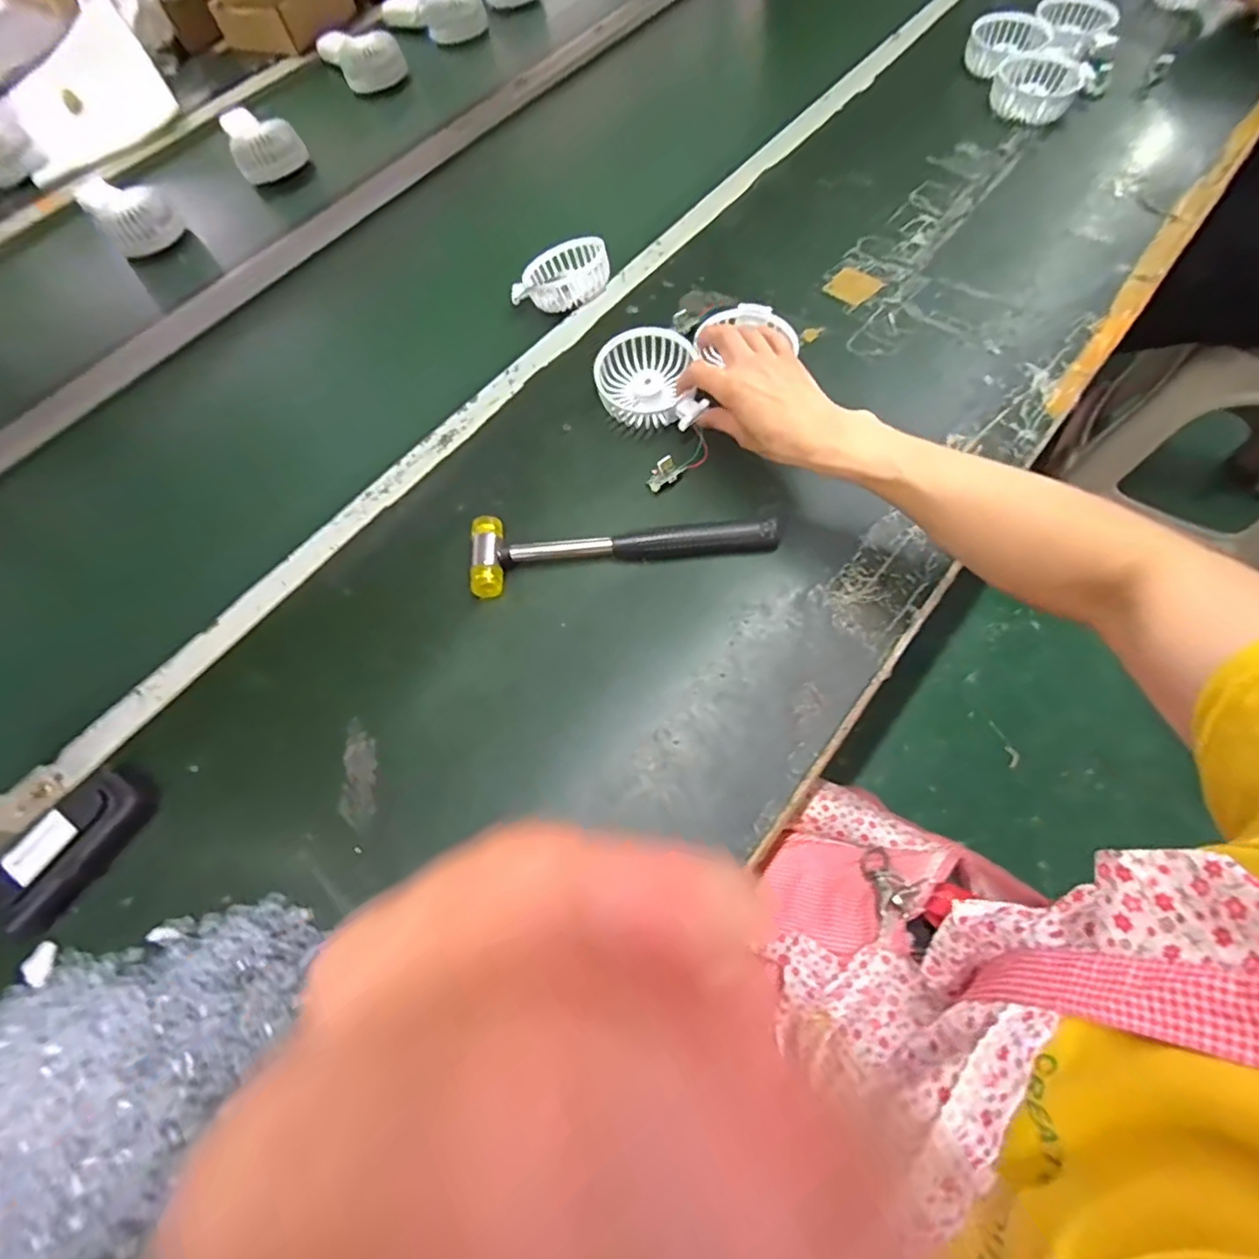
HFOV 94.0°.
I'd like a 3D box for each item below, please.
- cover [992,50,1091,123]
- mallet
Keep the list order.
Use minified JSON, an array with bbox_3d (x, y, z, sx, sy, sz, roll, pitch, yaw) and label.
[{"bbox_3d":[0.475,-0.632,0.685,0.091,0.032,0.095,32,71,14],"label":"cover"},{"bbox_3d":[-0.005,-0.067,0.466,0.237,0.022,0.060,-6,67,-1],"label":"mallet"}]

